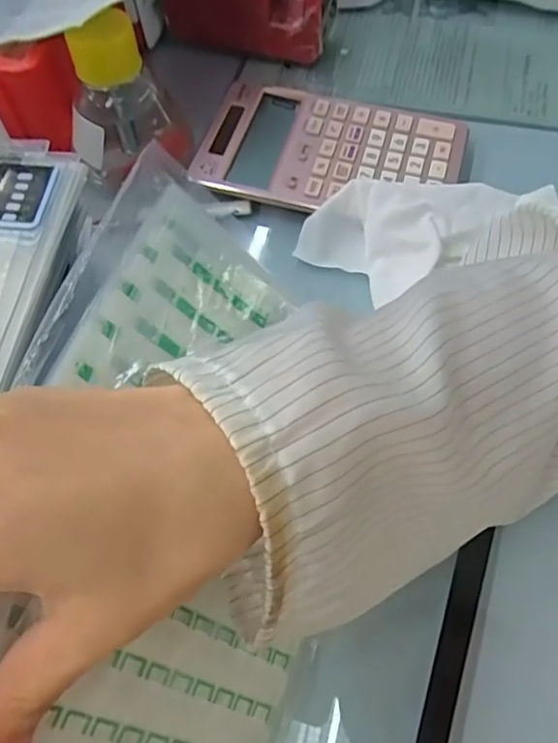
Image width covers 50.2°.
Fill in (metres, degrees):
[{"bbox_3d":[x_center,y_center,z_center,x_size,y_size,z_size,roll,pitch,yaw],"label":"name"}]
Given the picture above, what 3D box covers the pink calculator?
[{"bbox_3d":[0.036,-0.154,0.417,0.175,0.012,0.107,12,62,9],"label":"pink calculator"}]

